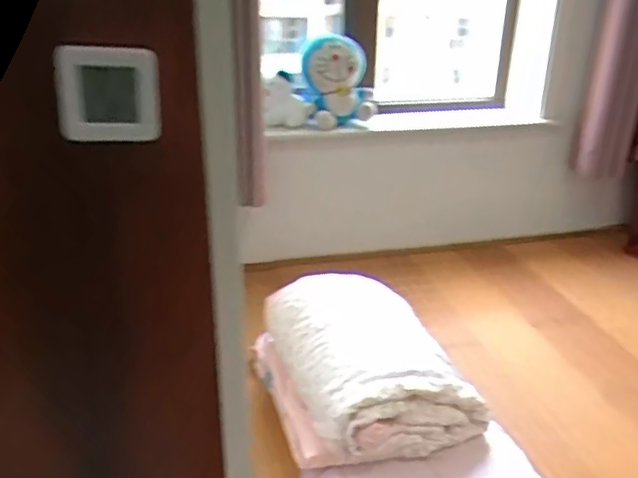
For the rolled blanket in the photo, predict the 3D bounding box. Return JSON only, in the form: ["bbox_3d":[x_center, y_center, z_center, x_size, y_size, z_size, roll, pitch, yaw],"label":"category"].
[{"bbox_3d":[0.099,0.268,1.269,0.374,0.205,0.488,-6,24,-16],"label":"rolled blanket"}]

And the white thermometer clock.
[{"bbox_3d":[-0.109,-0.076,0.307,0.051,0.046,0.017,-7,25,-18],"label":"white thermometer clock"}]

